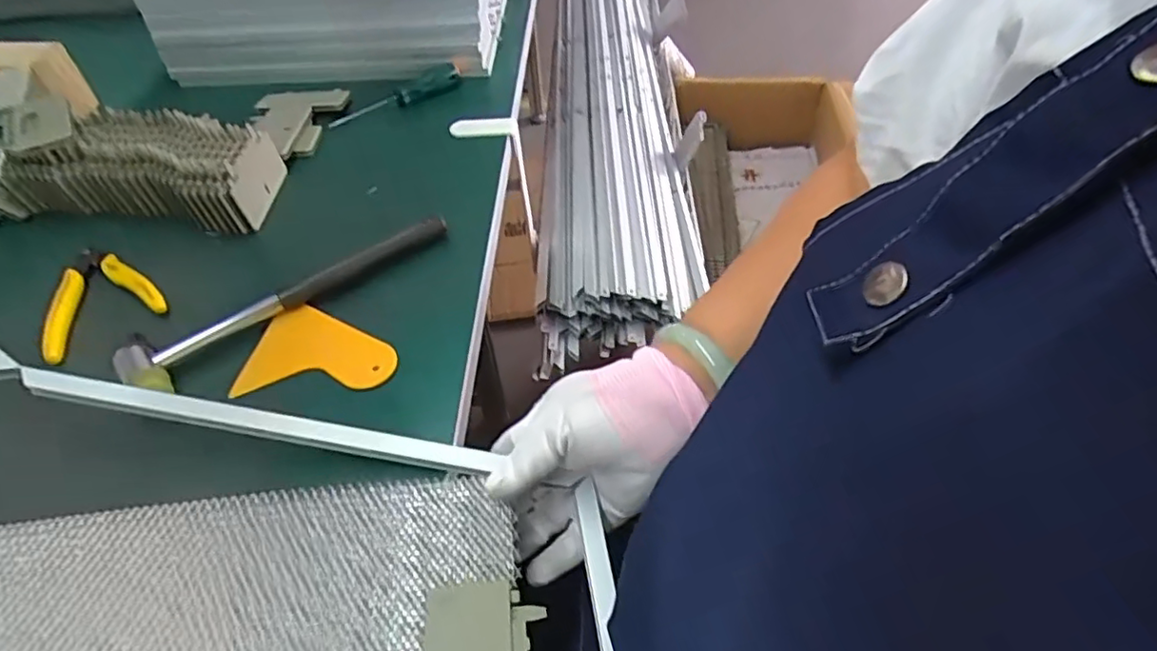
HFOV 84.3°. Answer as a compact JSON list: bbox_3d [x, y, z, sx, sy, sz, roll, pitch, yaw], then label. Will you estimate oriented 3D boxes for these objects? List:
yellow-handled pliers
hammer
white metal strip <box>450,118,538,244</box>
[{"bbox_3d":[-0.354,-0.025,0.461,0.078,0.014,0.103,-34,55,-24],"label":"yellow-handled pliers"},{"bbox_3d":[-0.190,-0.019,0.440,0.225,0.024,0.042,-30,53,-21],"label":"hammer"},{"bbox_3d":[-0.080,-0.137,0.634,0.063,0.144,0.027,-16,49,-10],"label":"white metal strip"}]

